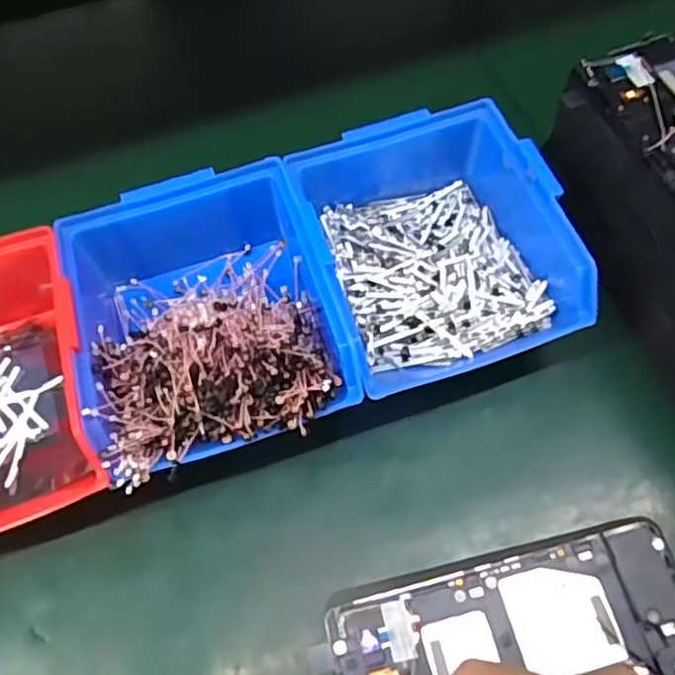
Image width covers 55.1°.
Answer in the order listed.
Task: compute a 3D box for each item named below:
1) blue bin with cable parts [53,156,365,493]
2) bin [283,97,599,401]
[{"bbox_3d":[-0.065,-0.006,0.335,0.125,0.068,0.146,-19,64,-7],"label":"blue bin with cable parts"},{"bbox_3d":[0.048,-0.054,0.353,0.120,0.069,0.149,-16,63,-6],"label":"bin"}]

